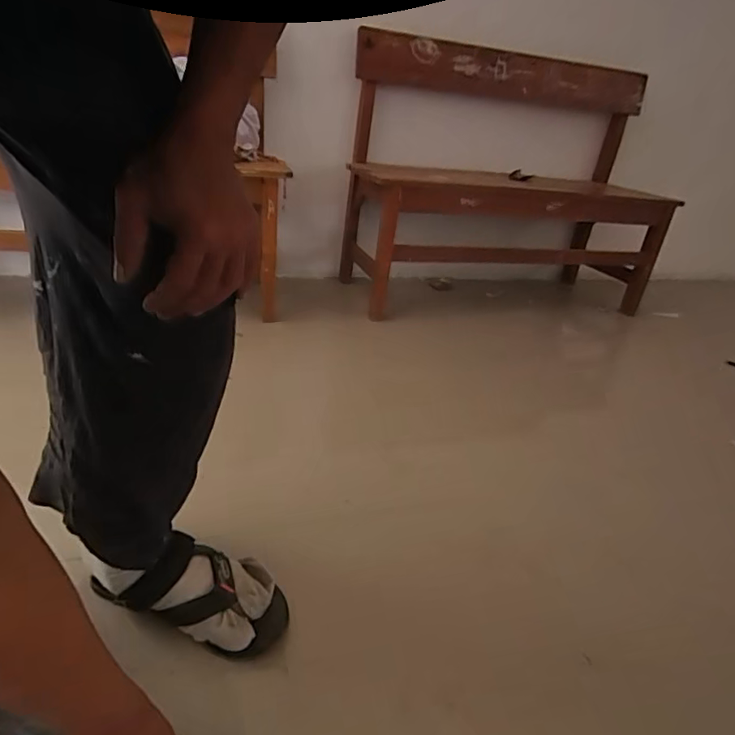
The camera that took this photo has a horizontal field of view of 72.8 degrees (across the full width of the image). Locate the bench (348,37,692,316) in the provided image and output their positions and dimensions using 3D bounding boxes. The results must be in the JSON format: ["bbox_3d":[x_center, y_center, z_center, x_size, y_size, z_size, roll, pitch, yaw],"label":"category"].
[{"bbox_3d":[0.491,-0.610,1.657,1.027,0.731,0.430,-4,29,-21],"label":"bench"}]

